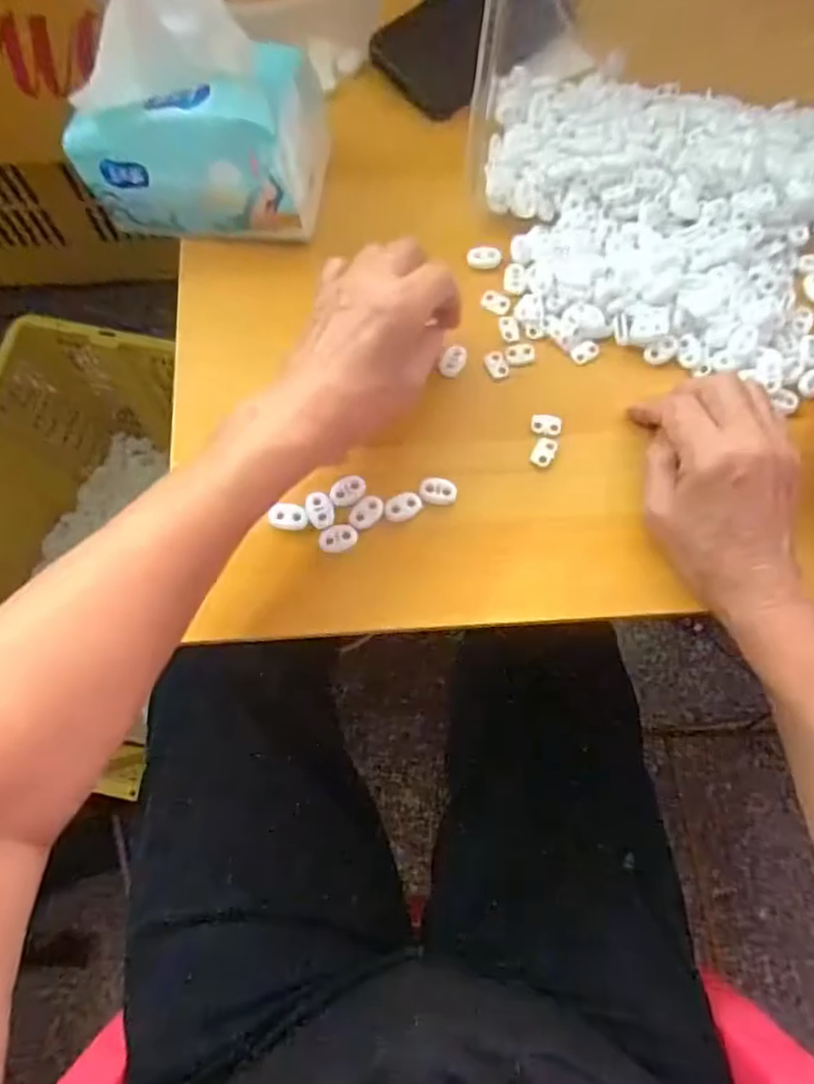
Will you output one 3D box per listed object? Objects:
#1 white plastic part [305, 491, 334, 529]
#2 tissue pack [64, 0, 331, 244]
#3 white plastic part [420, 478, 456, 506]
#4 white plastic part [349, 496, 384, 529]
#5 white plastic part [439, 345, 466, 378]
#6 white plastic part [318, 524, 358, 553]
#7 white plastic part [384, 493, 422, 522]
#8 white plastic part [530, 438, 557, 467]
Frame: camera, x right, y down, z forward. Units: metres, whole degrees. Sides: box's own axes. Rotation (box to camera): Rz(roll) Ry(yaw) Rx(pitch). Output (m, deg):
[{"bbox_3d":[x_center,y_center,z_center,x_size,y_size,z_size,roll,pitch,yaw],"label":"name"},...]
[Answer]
[{"bbox_3d":[-0.052,-0.019,0.390,0.015,0.004,0.022,-21,74,-8],"label":"white plastic part"},{"bbox_3d":[-0.130,-0.268,0.410,0.144,0.111,0.093,7,72,0],"label":"tissue pack"},{"bbox_3d":[0.019,-0.031,0.396,0.021,0.006,0.015,4,72,0],"label":"white plastic part"},{"bbox_3d":[-0.025,-0.018,0.391,0.022,0.004,0.015,-36,77,-12],"label":"white plastic part"},{"bbox_3d":[0.031,-0.117,0.426,0.012,0.007,0.022,22,73,5],"label":"white plastic part"},{"bbox_3d":[-0.040,-0.002,0.386,0.023,0.005,0.013,-21,74,-8],"label":"white plastic part"},{"bbox_3d":[-0.002,-0.021,0.392,0.023,0.004,0.016,-21,74,-8],"label":"white plastic part"},{"bbox_3d":[0.085,-0.056,0.409,0.013,0.005,0.019,24,73,6],"label":"white plastic part"}]

